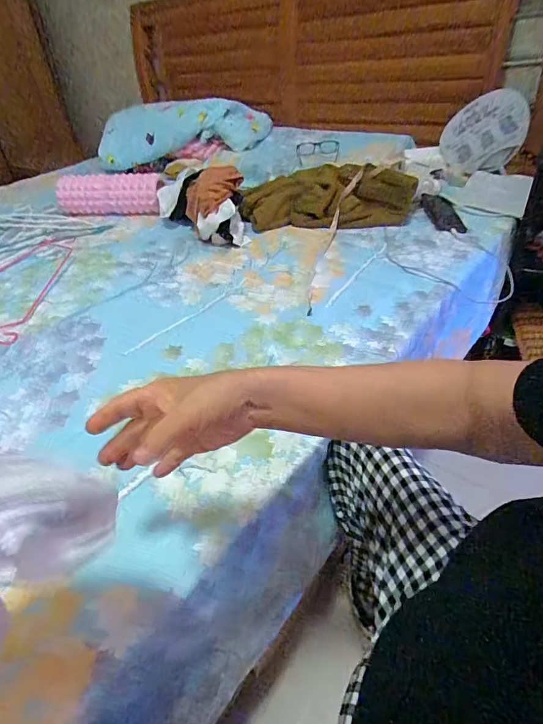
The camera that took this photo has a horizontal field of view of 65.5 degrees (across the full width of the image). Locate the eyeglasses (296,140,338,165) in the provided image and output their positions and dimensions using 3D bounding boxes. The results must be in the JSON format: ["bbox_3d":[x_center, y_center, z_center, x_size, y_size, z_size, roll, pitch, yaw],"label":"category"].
[{"bbox_3d":[0.148,-0.674,1.345,0.134,0.036,0.136,-3,39,4],"label":"eyeglasses"}]

